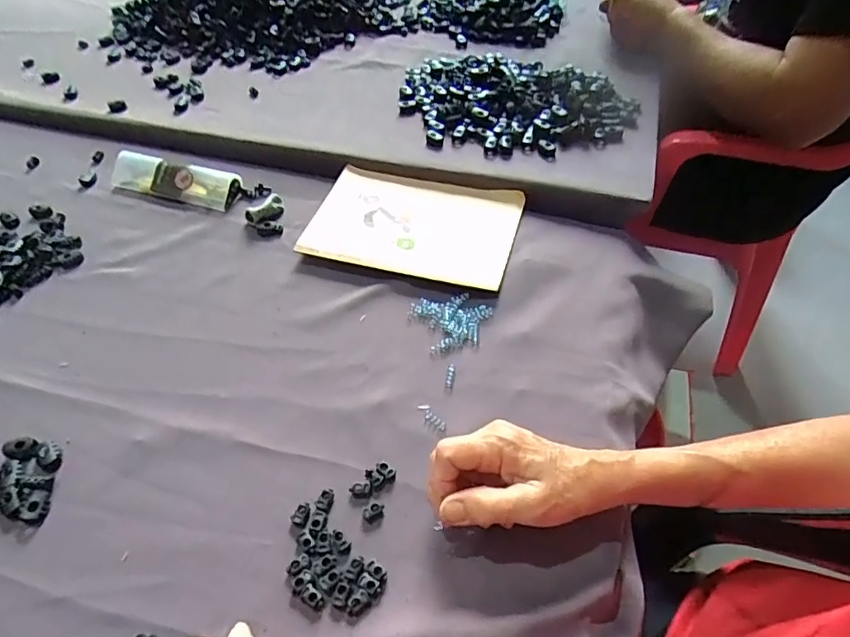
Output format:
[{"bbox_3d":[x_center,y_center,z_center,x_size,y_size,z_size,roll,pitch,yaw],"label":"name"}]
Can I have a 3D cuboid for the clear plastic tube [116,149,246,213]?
[{"bbox_3d":[-0.290,-0.158,0.605,0.161,0.025,0.039,14,53,14],"label":"clear plastic tube"}]

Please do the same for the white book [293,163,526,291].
[{"bbox_3d":[-0.010,-0.099,0.546,0.201,0.015,0.129,11,52,11],"label":"white book"}]

